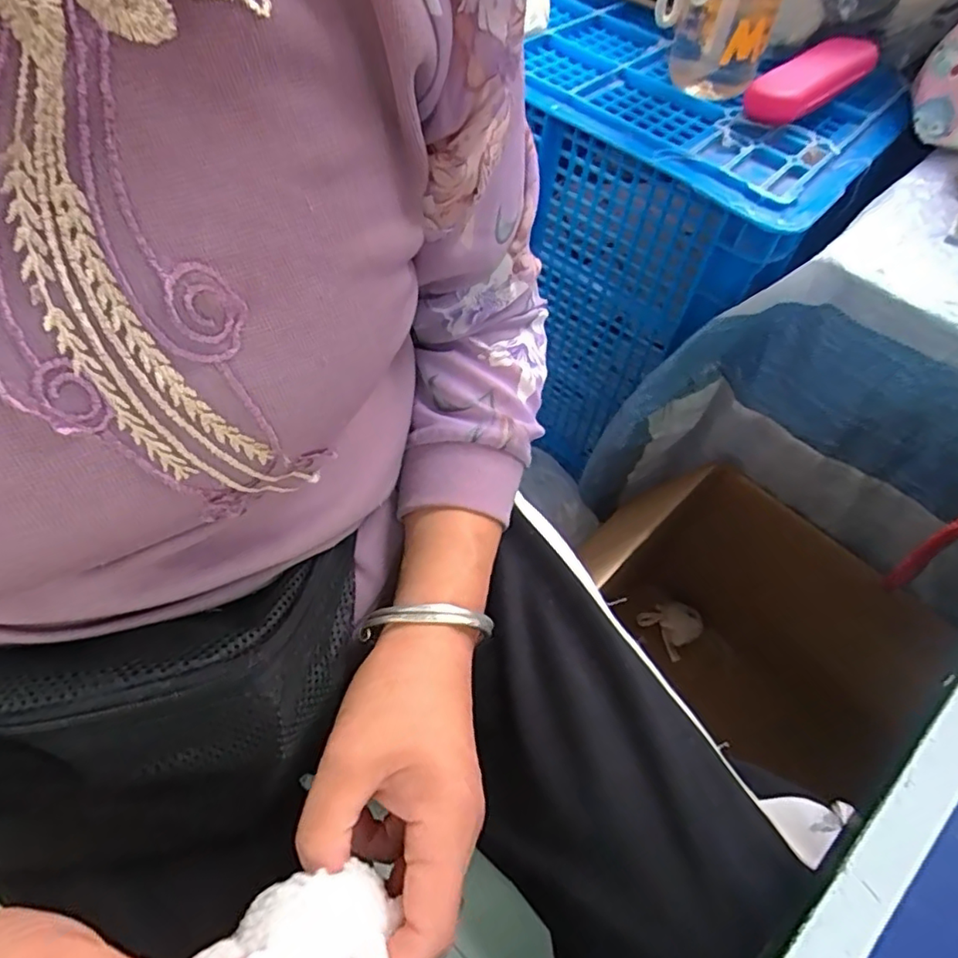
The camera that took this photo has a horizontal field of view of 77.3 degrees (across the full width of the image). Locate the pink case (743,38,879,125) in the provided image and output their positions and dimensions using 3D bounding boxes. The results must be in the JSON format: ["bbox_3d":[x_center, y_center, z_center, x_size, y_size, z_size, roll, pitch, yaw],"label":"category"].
[{"bbox_3d":[0.278,-0.334,0.497,0.114,0.026,0.049,-28,63,2],"label":"pink case"}]

